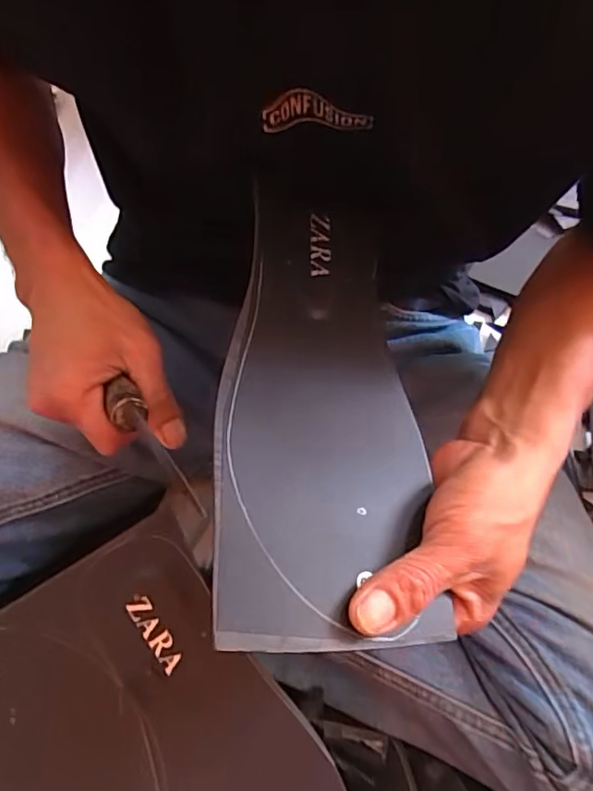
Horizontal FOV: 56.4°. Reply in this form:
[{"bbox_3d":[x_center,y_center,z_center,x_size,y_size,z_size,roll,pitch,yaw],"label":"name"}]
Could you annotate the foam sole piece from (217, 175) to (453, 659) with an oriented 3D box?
[{"bbox_3d":[0.012,-0.009,0.274,0.101,0.006,0.242,8,62,-20],"label":"foam sole piece"}]

